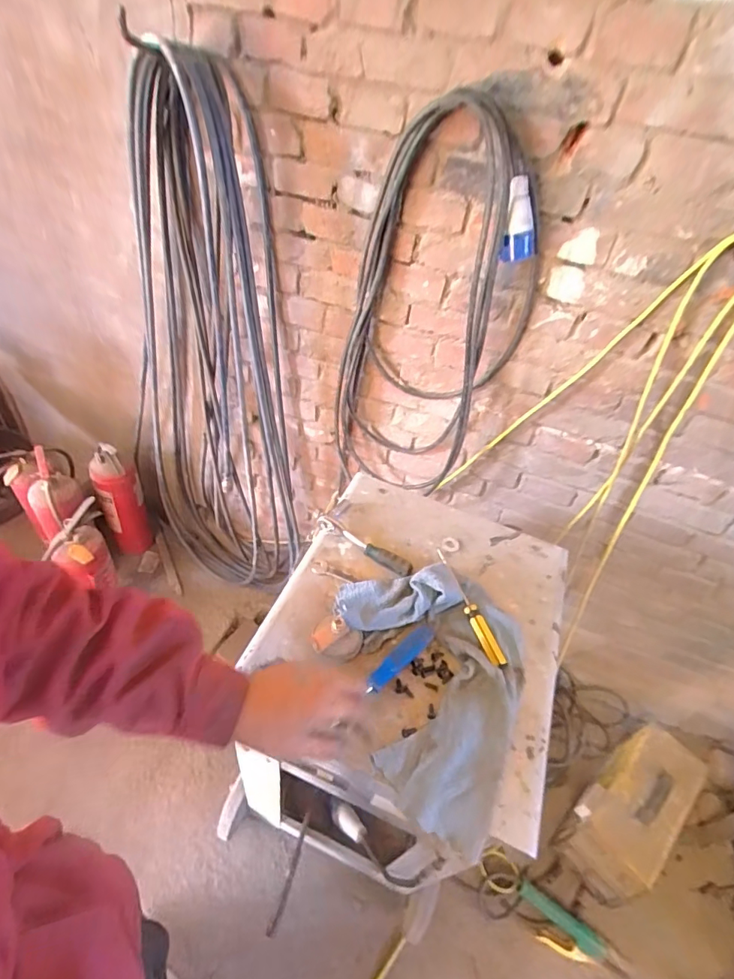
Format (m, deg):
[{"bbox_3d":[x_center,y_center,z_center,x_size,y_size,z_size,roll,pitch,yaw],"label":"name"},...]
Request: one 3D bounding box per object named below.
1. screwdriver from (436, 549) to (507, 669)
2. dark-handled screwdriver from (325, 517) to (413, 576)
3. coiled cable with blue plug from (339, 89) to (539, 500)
[{"bbox_3d":[0.130,0.148,0.601,0.018,0.017,0.163,-11,47,-18],"label":"screwdriver"},{"bbox_3d":[0.000,0.079,0.664,0.144,0.015,0.021,29,49,21],"label":"dark-handled screwdriver"},{"bbox_3d":[0.122,-0.299,1.028,0.360,0.843,0.105,23,44,15],"label":"coiled cable with blue plug"}]

